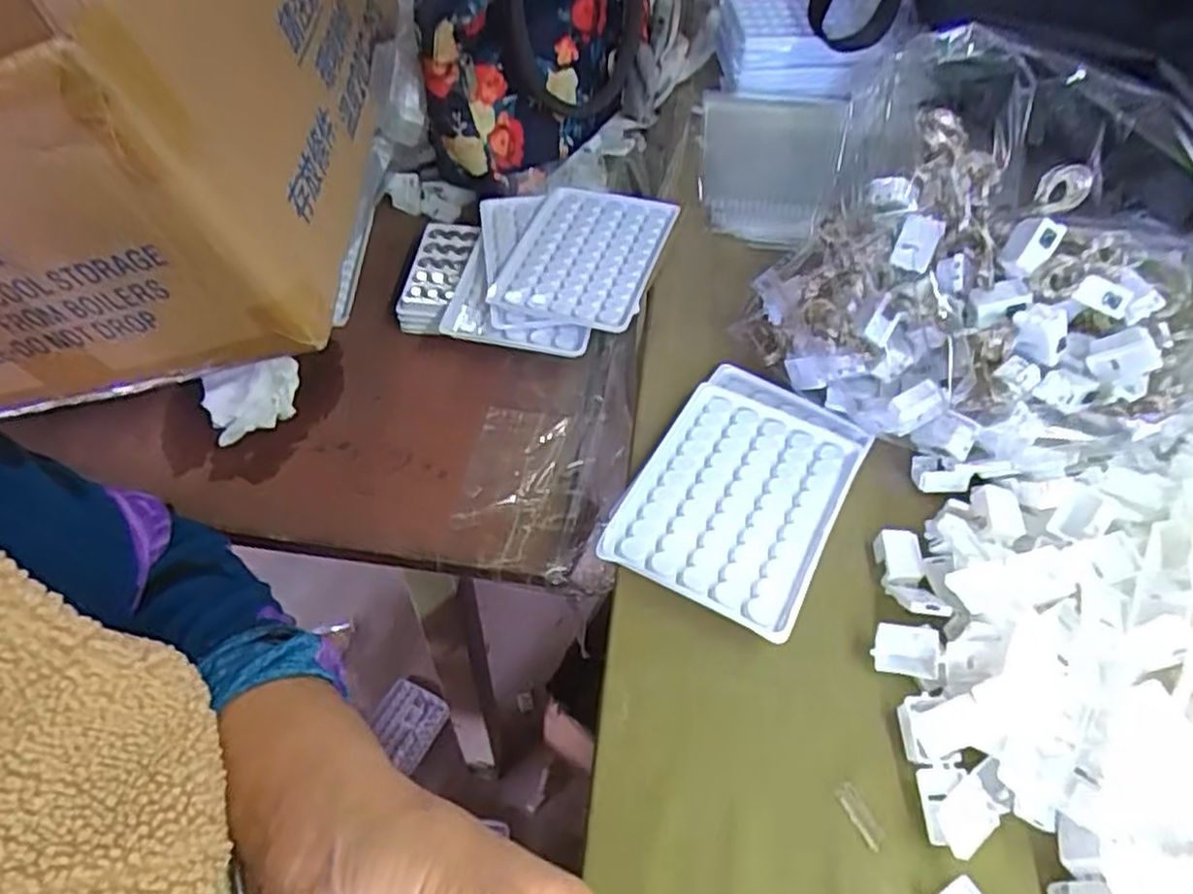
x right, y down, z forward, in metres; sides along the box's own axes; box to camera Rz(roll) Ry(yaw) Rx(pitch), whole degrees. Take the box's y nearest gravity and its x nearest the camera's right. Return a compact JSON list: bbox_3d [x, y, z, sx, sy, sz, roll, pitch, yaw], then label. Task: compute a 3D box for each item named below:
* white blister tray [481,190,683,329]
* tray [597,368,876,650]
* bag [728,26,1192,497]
[{"bbox_3d":[-0.009,-0.127,0.504,0.100,0.014,0.118,19,54,12],"label":"white blister tray"},{"bbox_3d":[0.074,0.018,0.378,0.092,0.022,0.141,24,56,16],"label":"tray"},{"bbox_3d":[0.211,-0.085,0.374,0.175,0.133,0.220,-32,56,-22],"label":"bag"}]

